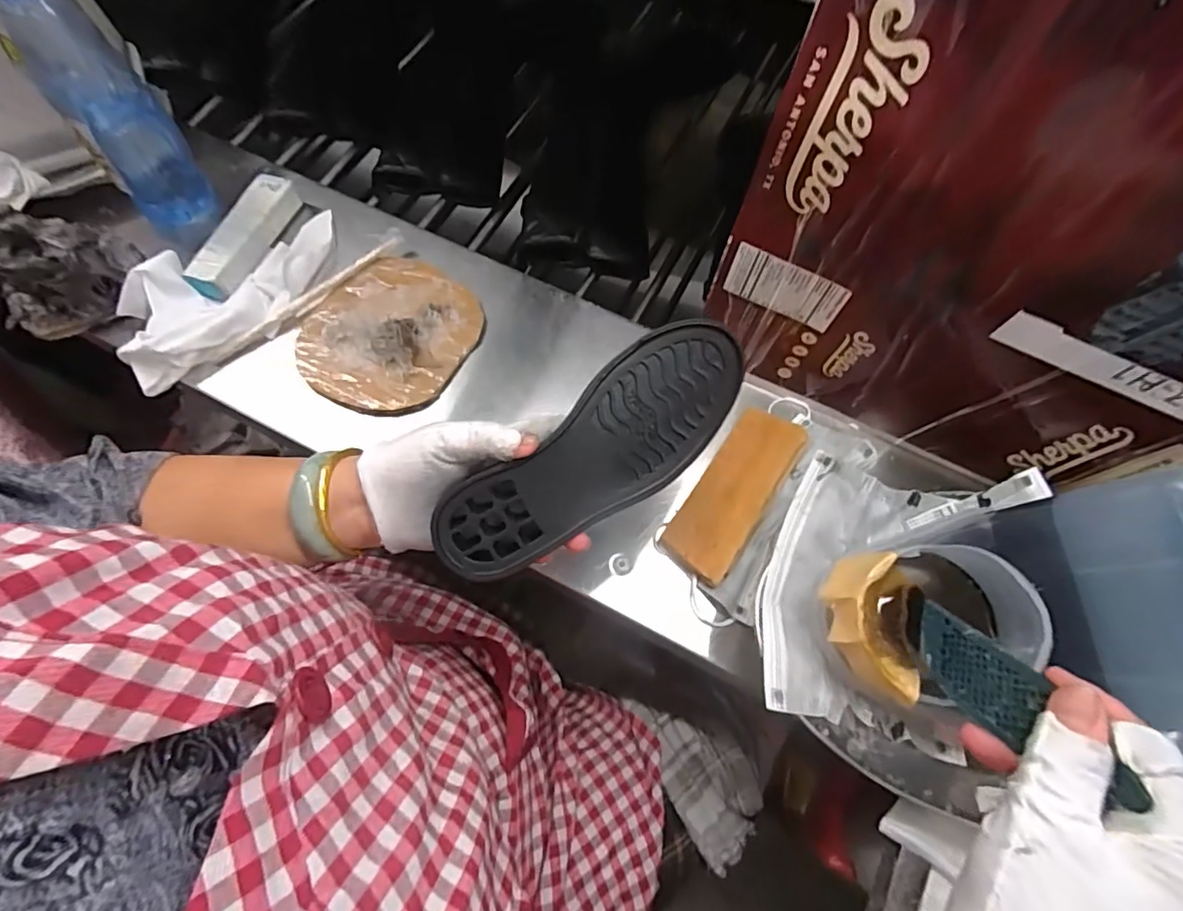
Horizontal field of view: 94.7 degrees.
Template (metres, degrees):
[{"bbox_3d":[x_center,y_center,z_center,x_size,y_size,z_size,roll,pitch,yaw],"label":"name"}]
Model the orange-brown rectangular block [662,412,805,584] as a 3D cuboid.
[{"bbox_3d":[0.115,0.027,0.431,0.055,0.010,0.148,33,73,10],"label":"orange-brown rectangular block"}]

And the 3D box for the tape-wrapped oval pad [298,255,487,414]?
[{"bbox_3d":[-0.177,-0.110,0.481,0.136,0.022,0.150,28,72,8],"label":"tape-wrapped oval pad"}]

